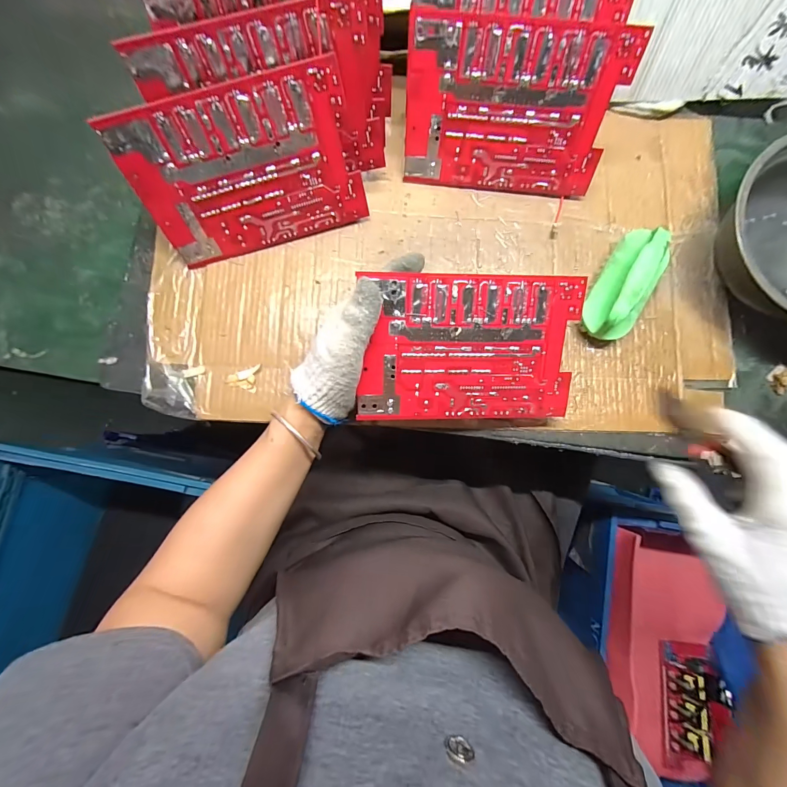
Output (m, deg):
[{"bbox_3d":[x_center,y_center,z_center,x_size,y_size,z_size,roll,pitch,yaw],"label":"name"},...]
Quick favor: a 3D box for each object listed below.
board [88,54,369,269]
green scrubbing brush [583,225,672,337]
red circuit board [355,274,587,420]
[{"bbox_3d":[-0.131,-0.198,0.325,0.195,0.125,0.007,-16,53,-2],"label":"board"},{"bbox_3d":[0.233,-0.107,0.353,0.053,0.043,0.116,30,84,2],"label":"green scrubbing brush"},{"bbox_3d":[0.069,-0.038,0.313,0.190,0.004,0.127,-1,107,-5],"label":"red circuit board"}]

